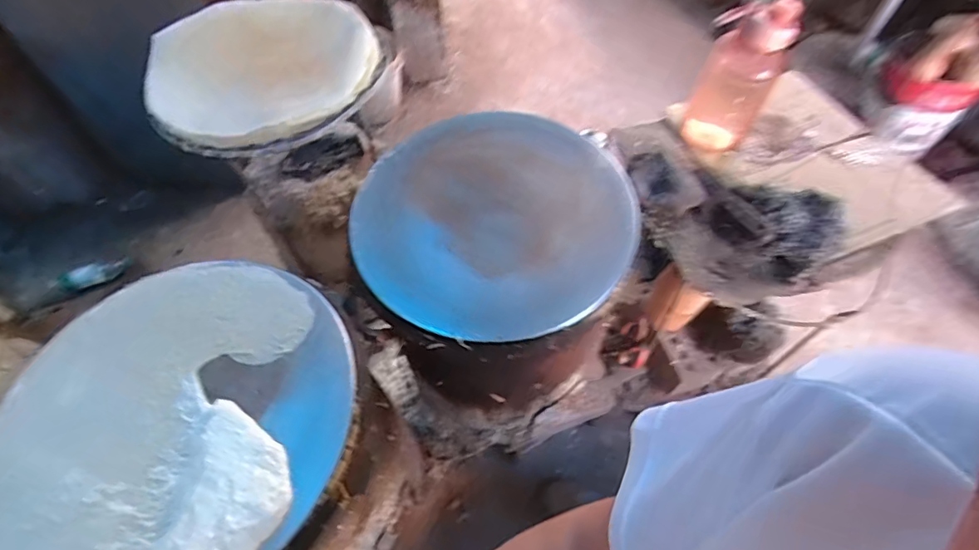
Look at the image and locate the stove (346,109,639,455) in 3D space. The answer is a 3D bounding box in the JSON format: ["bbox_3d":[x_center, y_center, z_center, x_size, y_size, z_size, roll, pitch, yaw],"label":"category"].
[{"bbox_3d":[0.015,0.041,0.840,0.356,0.445,0.347,-2,57,2],"label":"stove"}]

